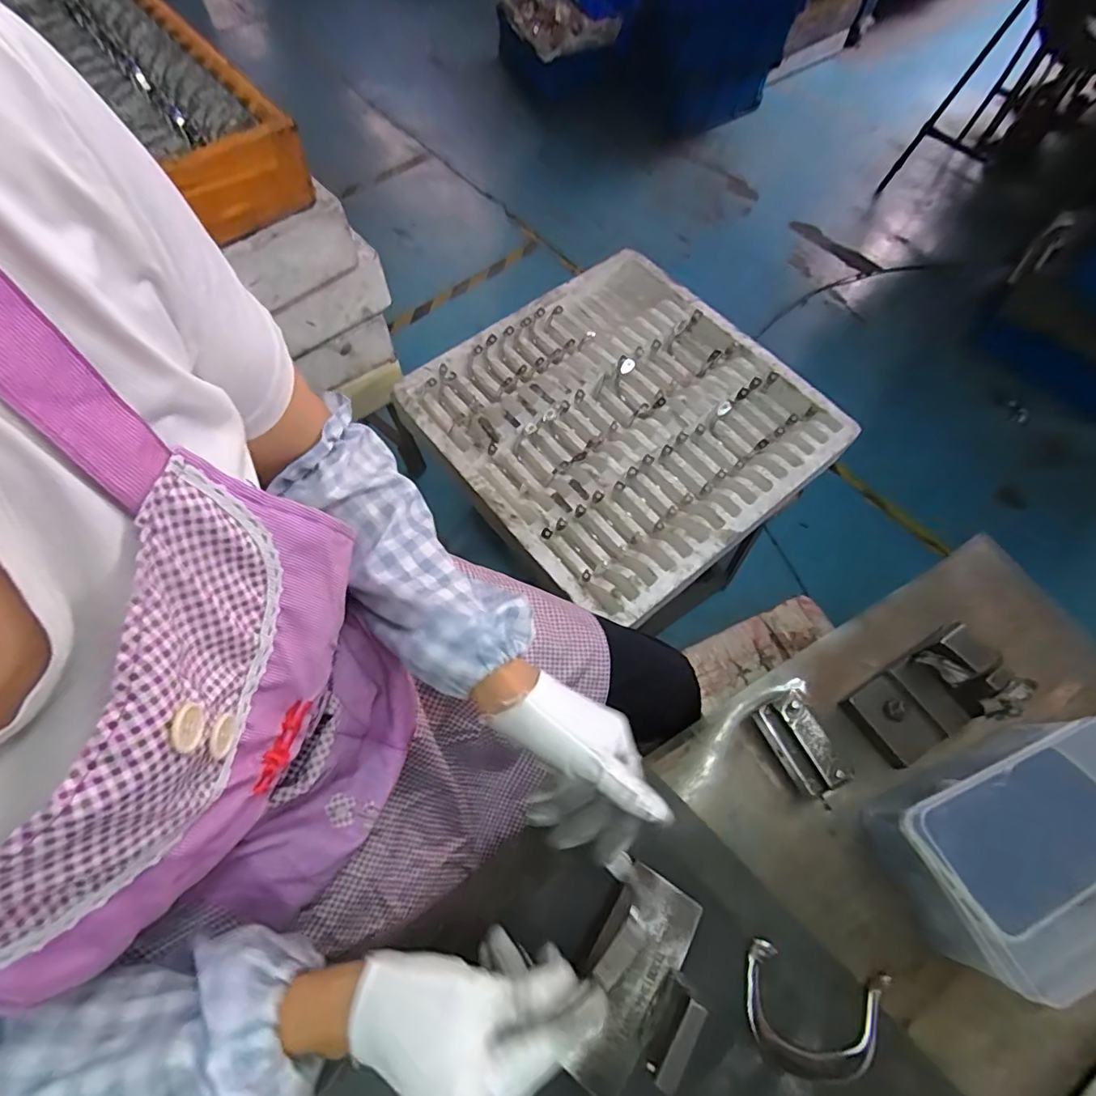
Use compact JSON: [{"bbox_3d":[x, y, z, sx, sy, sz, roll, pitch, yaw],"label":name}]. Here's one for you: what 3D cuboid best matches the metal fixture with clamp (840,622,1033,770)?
[{"bbox_3d":[0.301,0.117,0.425,0.098,0.073,0.068,-28,65,-13],"label":"metal fixture with clamp"}]

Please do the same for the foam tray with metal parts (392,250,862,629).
[{"bbox_3d":[0.122,-0.218,0.880,0.560,0.057,0.551,-38,68,-17],"label":"foam tray with metal parts"}]

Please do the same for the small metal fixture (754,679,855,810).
[{"bbox_3d":[0.194,0.153,0.411,0.030,0.066,0.079,-27,65,-13],"label":"small metal fixture"}]

